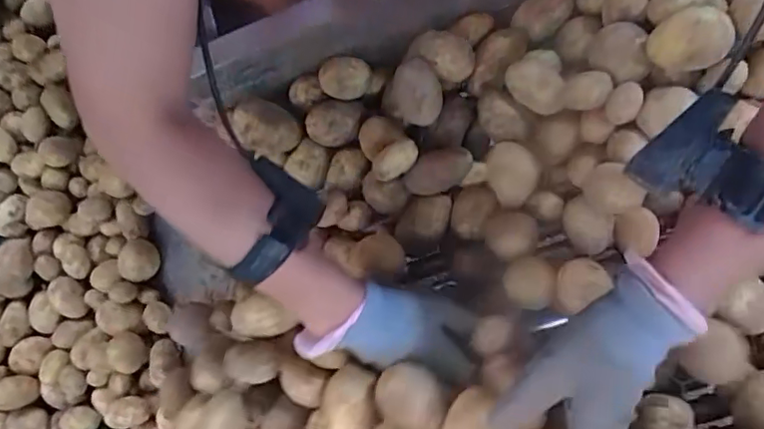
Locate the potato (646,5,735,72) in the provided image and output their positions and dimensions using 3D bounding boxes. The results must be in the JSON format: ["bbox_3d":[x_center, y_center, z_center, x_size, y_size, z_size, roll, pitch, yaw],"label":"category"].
[{"bbox_3d":[0.235,-0.134,0.425,0.052,0.029,0.042,-11,78,-1],"label":"potato"}]

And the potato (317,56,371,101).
[{"bbox_3d":[-0.036,-0.123,0.518,0.047,0.035,0.033,7,79,2],"label":"potato"}]

